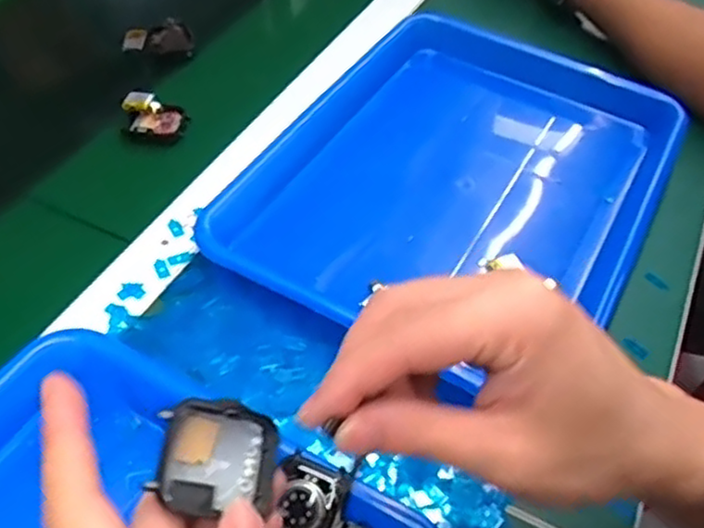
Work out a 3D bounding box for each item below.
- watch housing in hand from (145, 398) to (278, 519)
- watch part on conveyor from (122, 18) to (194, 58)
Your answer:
[{"bbox_3d":[-0.047,0.066,0.243,0.044,0.006,0.036,15,69,-36],"label":"watch housing in hand"},{"bbox_3d":[-0.169,-0.199,0.608,0.057,0.018,0.032,1,50,-4],"label":"watch part on conveyor"}]

